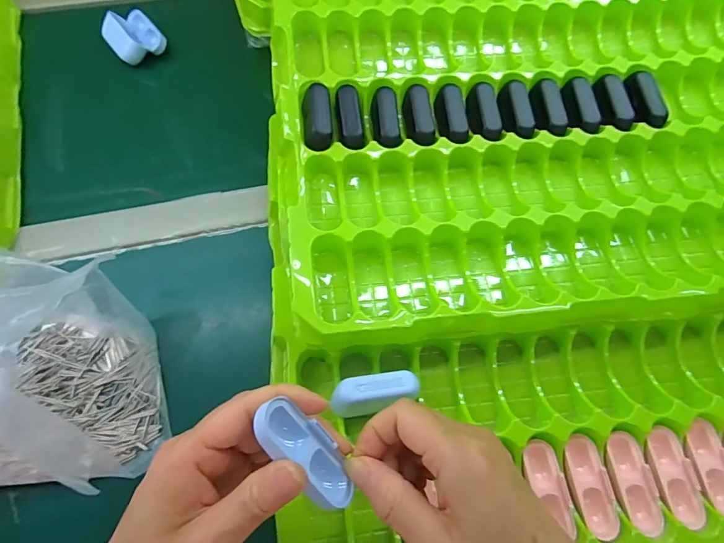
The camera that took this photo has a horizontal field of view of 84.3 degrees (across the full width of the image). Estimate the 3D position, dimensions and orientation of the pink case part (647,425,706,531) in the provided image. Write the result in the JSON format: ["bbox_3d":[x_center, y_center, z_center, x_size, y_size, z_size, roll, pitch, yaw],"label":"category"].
[{"bbox_3d":[0.223,0.147,0.287,0.028,0.014,0.064,-5,68,-4],"label":"pink case part"}]

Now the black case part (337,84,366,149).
[{"bbox_3d":[-0.010,-0.134,0.350,0.021,0.013,0.060,-7,68,-4],"label":"black case part"}]

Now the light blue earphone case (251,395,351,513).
[{"bbox_3d":[-0.026,0.089,0.196,0.024,0.010,0.064,-40,101,-15],"label":"light blue earphone case"}]

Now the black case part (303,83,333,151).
[{"bbox_3d":[-0.038,-0.134,0.347,0.023,0.015,0.062,-3,67,-3],"label":"black case part"}]

